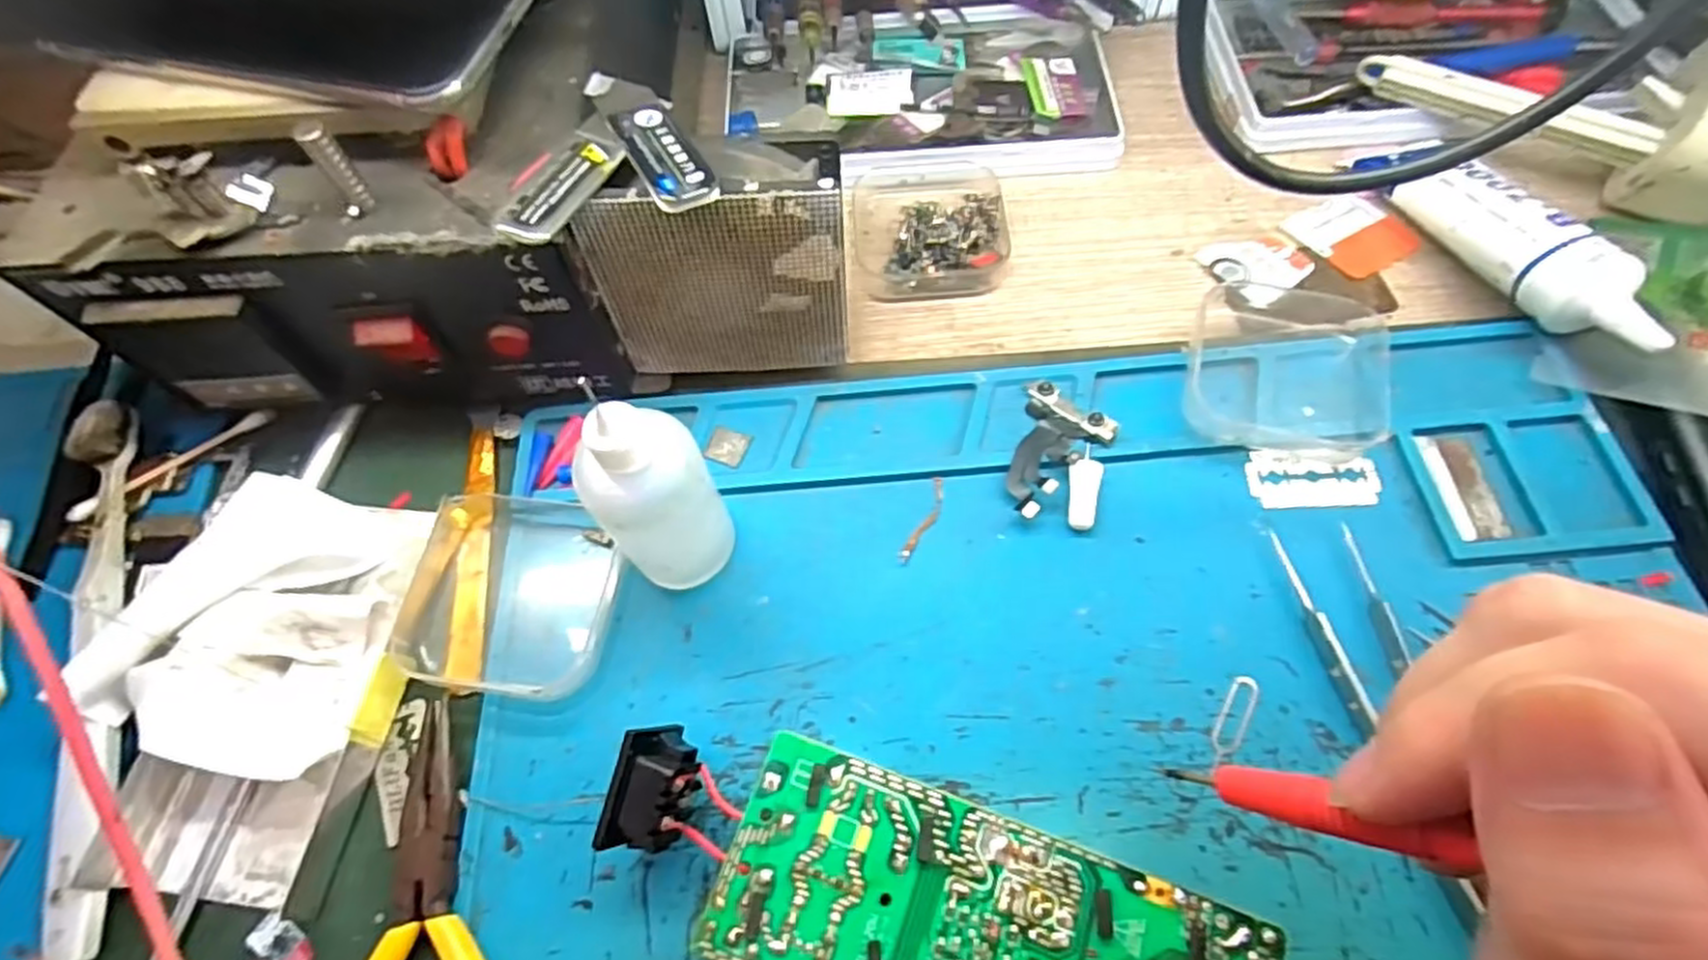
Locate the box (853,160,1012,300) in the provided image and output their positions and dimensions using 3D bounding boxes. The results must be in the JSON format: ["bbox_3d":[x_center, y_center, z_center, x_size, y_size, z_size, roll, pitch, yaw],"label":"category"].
[{"bbox_3d":[0.032,-0.107,0.313,0.061,0.019,0.062,-3,63,1],"label":"box"}]

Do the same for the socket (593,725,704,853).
[{"bbox_3d":[-0.054,0.086,0.211,0.020,0.031,0.032,14,65,9],"label":"socket"}]

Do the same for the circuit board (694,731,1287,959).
[{"bbox_3d":[0.032,0.118,0.194,0.131,0.025,0.059,18,66,11],"label":"circuit board"}]

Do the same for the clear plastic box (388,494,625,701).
[{"bbox_3d":[-0.110,0.035,0.249,0.063,0.013,0.065,6,64,6],"label":"clear plastic box"}]

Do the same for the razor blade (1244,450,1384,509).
[{"bbox_3d":[0.157,0.000,0.259,0.043,0.004,0.022,0,62,6],"label":"razor blade"}]

